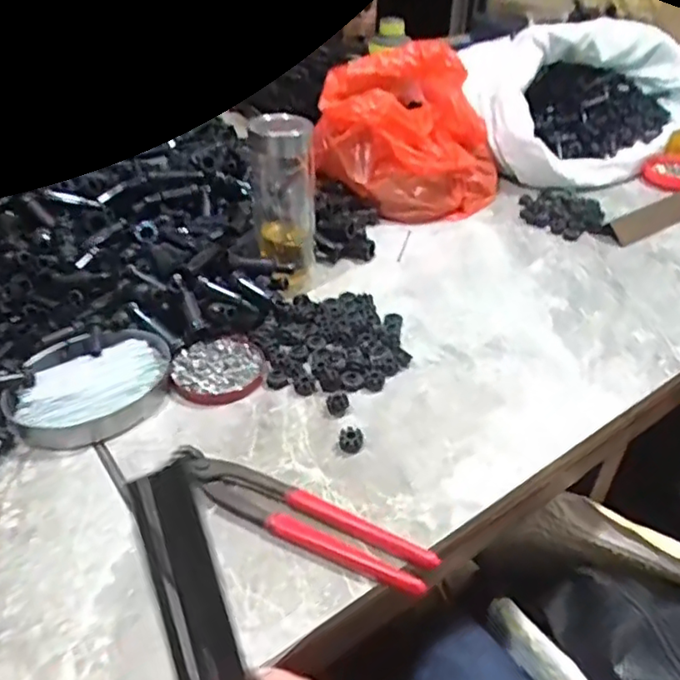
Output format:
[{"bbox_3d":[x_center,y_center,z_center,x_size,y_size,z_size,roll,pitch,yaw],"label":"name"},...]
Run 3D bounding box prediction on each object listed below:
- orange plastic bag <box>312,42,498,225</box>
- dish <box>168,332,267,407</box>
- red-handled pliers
[{"bbox_3d":[0.104,-0.303,0.878,0.251,0.163,0.314,9,38,10],"label":"orange plastic bag"},{"bbox_3d":[-0.110,0.025,0.551,0.086,0.012,0.074,-21,43,-28],"label":"dish"},{"bbox_3d":[-0.031,0.121,0.425,0.196,0.015,0.035,20,41,22],"label":"red-handled pliers"}]

